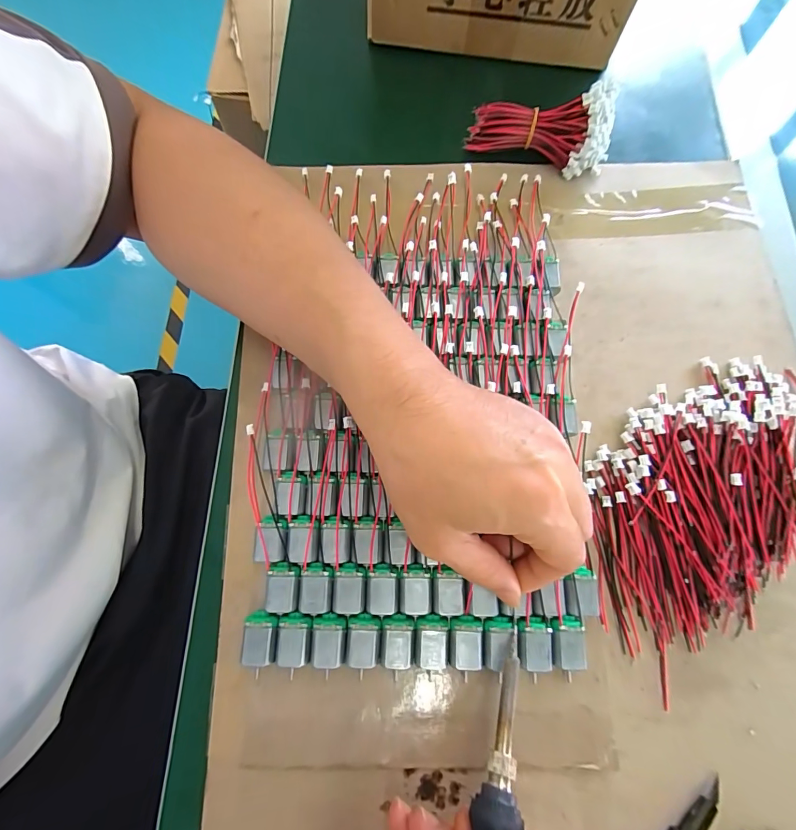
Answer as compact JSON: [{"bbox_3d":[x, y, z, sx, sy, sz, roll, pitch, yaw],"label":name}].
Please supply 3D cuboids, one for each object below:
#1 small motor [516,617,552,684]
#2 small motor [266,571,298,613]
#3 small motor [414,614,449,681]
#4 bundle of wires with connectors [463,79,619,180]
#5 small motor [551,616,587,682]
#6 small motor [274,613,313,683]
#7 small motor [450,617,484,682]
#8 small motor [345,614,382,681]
[{"bbox_3d":[0.077,0.133,0.226,0.018,0.015,0.031,-5,75,-2],"label":"small motor"},{"bbox_3d":[-0.067,0.104,0.234,0.017,0.018,0.022,1,75,0],"label":"small motor"},{"bbox_3d":[0.019,0.131,0.224,0.019,0.014,0.032,0,75,-1],"label":"small motor"},{"bbox_3d":[0.113,-0.225,0.306,0.110,0.056,0.029,20,75,5],"label":"bundle of wires with connectors"},{"bbox_3d":[0.096,0.134,0.226,0.017,0.016,0.034,2,75,0],"label":"small motor"},{"bbox_3d":[-0.059,0.129,0.227,0.019,0.017,0.028,1,75,0],"label":"small motor"},{"bbox_3d":[0.039,0.132,0.226,0.019,0.014,0.031,2,75,0],"label":"small motor"},{"bbox_3d":[-0.020,0.130,0.227,0.018,0.017,0.028,5,75,1],"label":"small motor"}]

